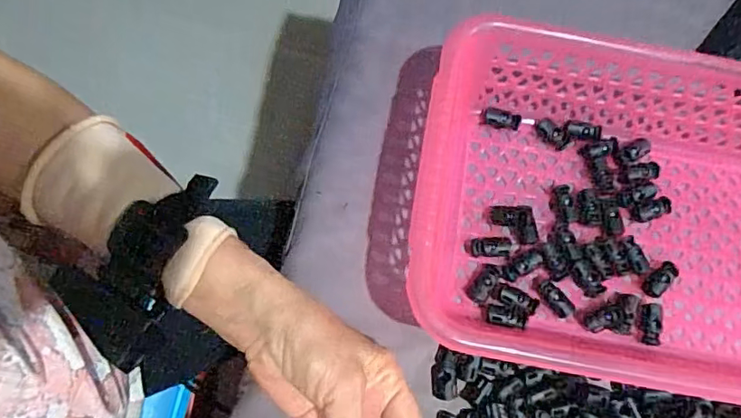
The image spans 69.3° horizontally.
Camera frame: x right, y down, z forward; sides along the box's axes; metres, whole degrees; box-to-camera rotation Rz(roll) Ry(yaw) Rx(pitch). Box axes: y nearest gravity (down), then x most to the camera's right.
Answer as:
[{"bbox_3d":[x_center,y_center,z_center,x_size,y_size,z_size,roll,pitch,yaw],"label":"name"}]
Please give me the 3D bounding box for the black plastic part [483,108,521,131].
[{"bbox_3d":[0.100,-0.067,0.407,0.026,0.012,0.012,14,70,1],"label":"black plastic part"}]

